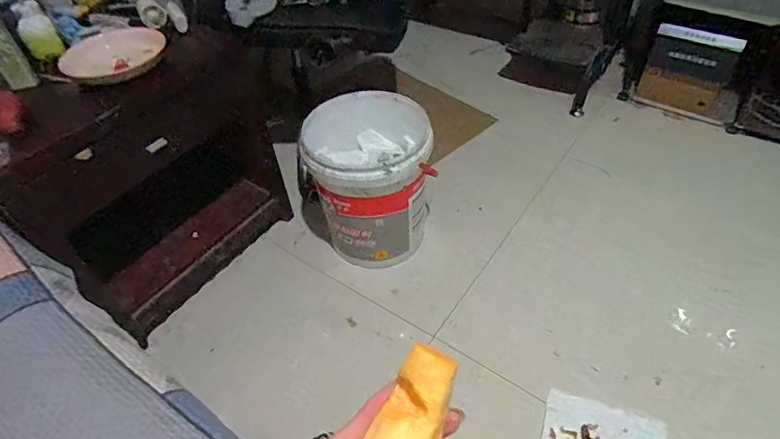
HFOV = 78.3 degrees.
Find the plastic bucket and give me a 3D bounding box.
[{"bbox_3d":[-0.042,-0.108,1.256,0.287,0.367,0.319,4,47,8],"label":"plastic bucket"}]

